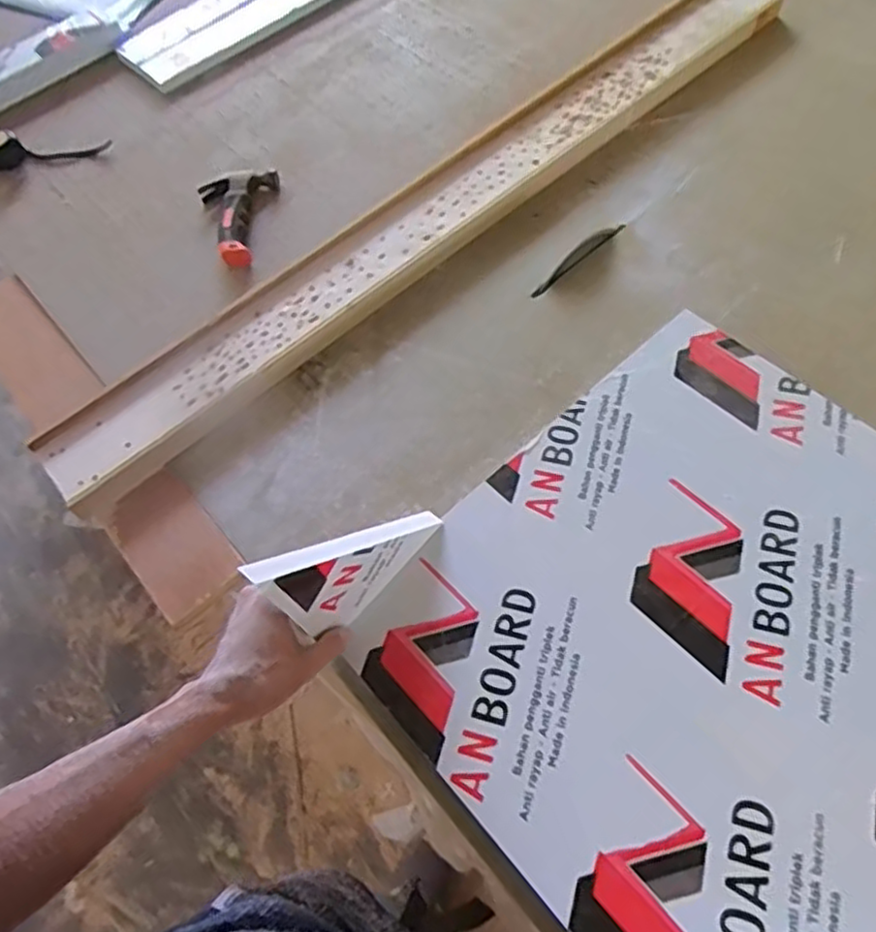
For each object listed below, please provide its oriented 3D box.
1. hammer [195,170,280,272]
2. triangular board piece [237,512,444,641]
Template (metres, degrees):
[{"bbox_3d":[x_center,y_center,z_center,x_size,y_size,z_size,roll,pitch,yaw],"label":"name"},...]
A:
[{"bbox_3d":[-0.250,-0.336,0.916,0.107,0.032,0.159,-21,65,-7],"label":"hammer"},{"bbox_3d":[-0.079,0.095,0.558,0.014,0.218,0.090,34,113,25],"label":"triangular board piece"}]

